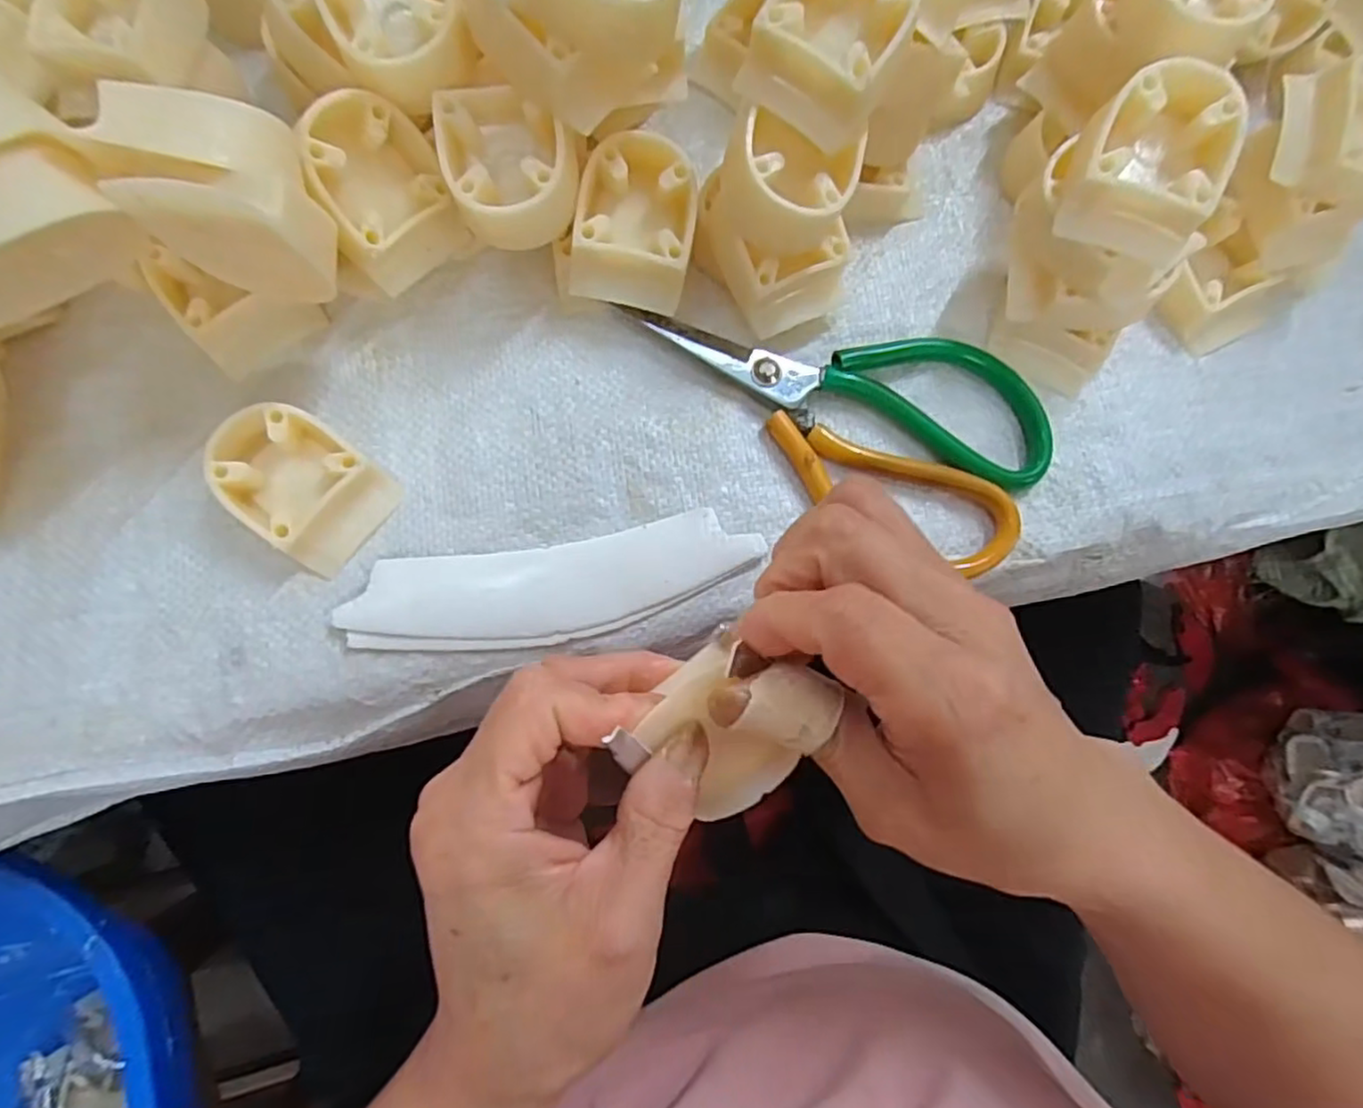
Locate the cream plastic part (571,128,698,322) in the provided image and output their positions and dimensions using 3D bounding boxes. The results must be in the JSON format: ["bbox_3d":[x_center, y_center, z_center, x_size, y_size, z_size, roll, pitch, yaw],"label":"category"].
[{"bbox_3d":[-0.019,-0.131,0.276,0.044,0.026,0.061,9,94,-7],"label":"cream plastic part"}]

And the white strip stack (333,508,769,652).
[{"bbox_3d":[-0.047,0.013,0.266,0.157,0.011,0.039,-9,81,-6],"label":"white strip stack"}]

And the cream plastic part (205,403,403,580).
[{"bbox_3d":[-0.144,-0.028,0.259,0.062,0.023,0.044,41,80,3],"label":"cream plastic part"}]

